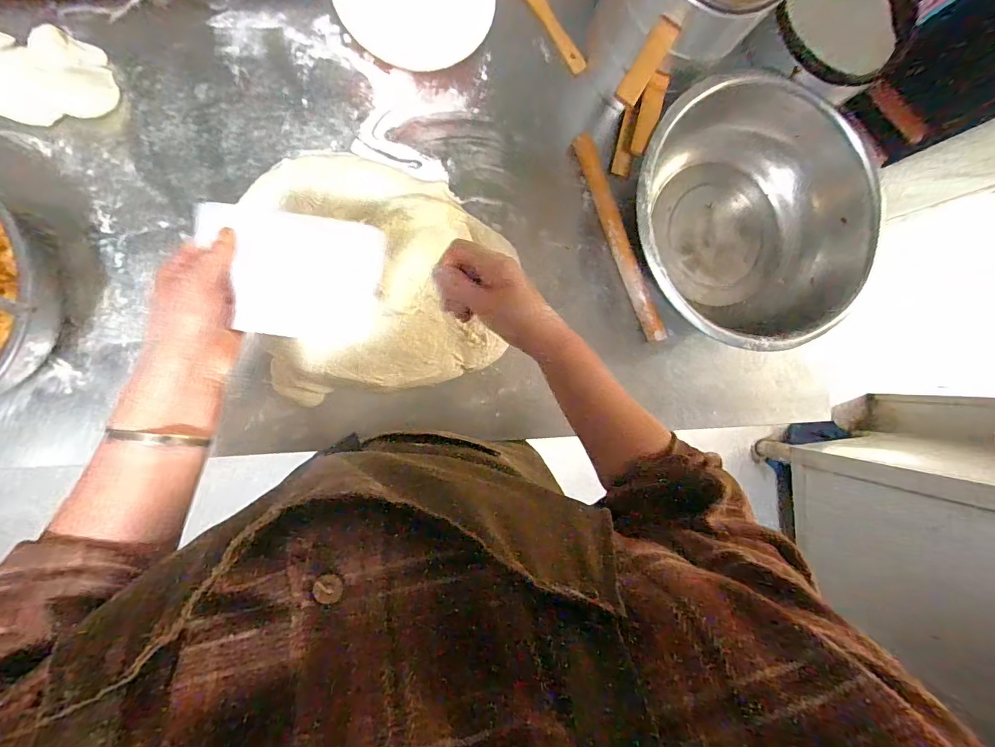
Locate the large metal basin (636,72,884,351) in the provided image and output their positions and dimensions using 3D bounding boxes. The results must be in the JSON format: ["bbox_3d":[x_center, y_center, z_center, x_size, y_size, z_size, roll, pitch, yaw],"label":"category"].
[{"bbox_3d":[0.323,-0.200,0.602,0.339,0.116,0.308,40,83,-5],"label":"large metal basin"}]

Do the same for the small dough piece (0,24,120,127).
[{"bbox_3d":[-0.535,-0.341,0.504,0.156,0.026,0.097,-13,90,-8],"label":"small dough piece"}]

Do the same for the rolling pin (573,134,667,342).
[{"bbox_3d":[0.169,-0.184,0.619,0.029,0.033,0.293,-23,92,-8],"label":"rolling pin"}]

